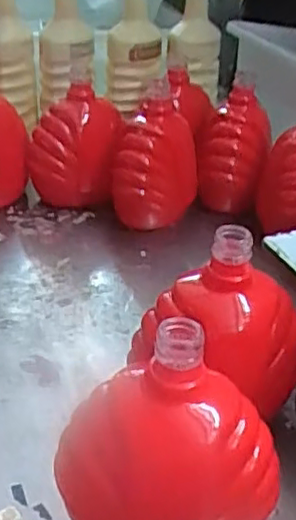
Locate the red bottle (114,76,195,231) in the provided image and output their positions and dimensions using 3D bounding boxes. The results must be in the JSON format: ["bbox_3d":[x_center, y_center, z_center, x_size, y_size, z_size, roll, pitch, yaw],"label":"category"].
[{"bbox_3d":[0.009,-0.119,0.794,0.103,0.182,0.076,0,33,-3],"label":"red bottle"}]

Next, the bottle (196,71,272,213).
[{"bbox_3d":[0.106,-0.140,0.816,0.085,0.146,0.065,5,35,6],"label":"bottle"}]

